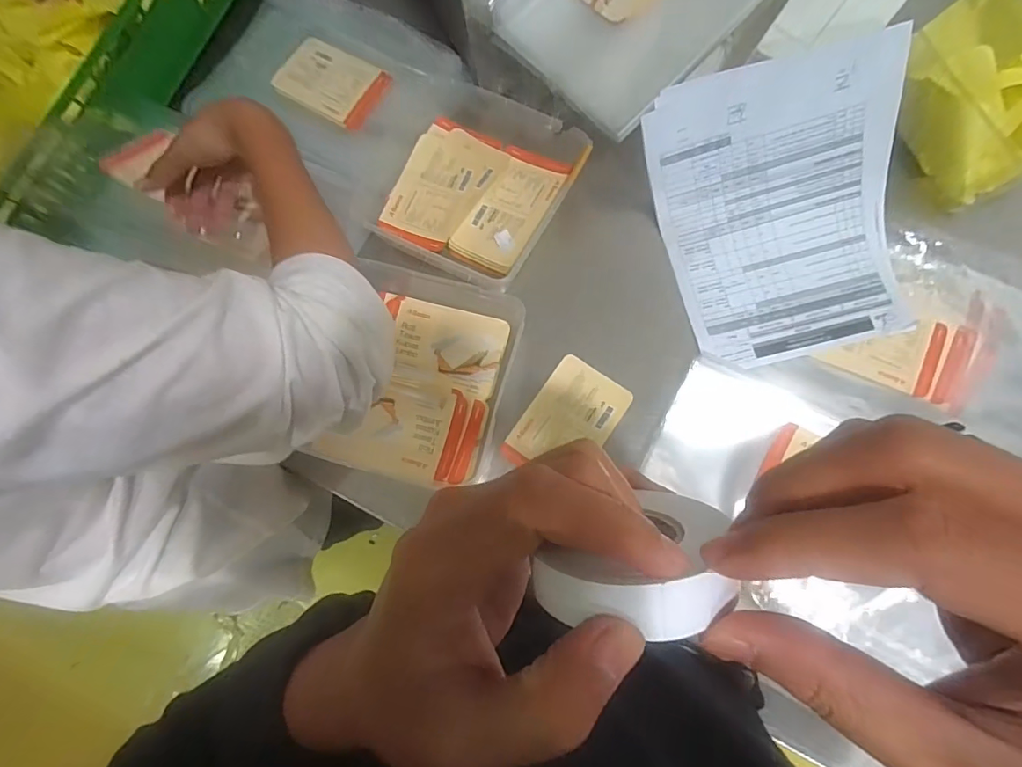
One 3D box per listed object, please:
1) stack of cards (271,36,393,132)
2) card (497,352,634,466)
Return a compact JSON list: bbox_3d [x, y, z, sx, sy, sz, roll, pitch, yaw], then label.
[{"bbox_3d":[-0.219,-0.368,0.598,0.140,0.008,0.085,33,82,12],"label":"stack of cards"},{"bbox_3d":[0.059,0.040,0.510,0.084,0.005,0.126,34,82,10],"label":"card"}]

